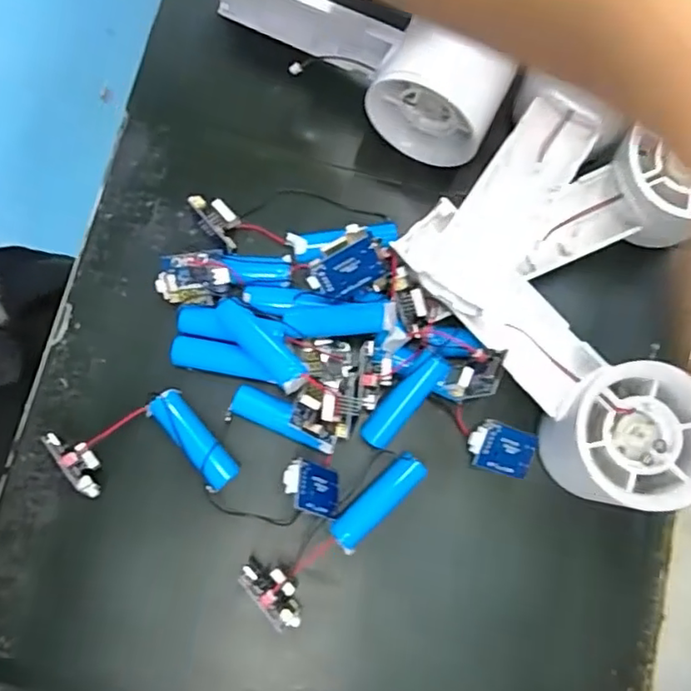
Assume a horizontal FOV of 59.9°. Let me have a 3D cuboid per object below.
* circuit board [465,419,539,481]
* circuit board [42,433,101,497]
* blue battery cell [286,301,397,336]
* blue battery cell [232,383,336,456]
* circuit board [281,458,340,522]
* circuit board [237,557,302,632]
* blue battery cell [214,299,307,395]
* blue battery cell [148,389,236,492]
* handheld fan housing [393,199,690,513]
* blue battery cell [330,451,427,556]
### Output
[{"bbox_3d":[0.071,0.047,0.273,0.033,0.004,0.022,18,92,-20],"label":"circuit board"},{"bbox_3d":[-0.117,0.051,0.267,0.011,0.022,0.033,-37,83,-7],"label":"circuit board"},{"bbox_3d":[-0.002,-0.010,0.265,0.049,0.011,0.012,-1,79,17],"label":"blue battery cell"},{"bbox_3d":[-0.028,0.034,0.280,0.050,0.017,0.015,22,80,3],"label":"blue battery cell"},{"bbox_3d":[-0.014,0.063,0.262,0.004,0.032,0.022,-17,57,35],"label":"circuit board"},{"bbox_3d":[-0.031,0.107,0.260,0.015,0.019,0.033,-40,83,-7],"label":"circuit board"},{"bbox_3d":[-0.038,0.000,0.267,0.014,0.019,0.050,-44,84,-8],"label":"blue battery cell"},{"bbox_3d":[-0.069,0.043,0.274,0.016,0.013,0.050,-42,83,-8],"label":"blue battery cell"},{"bbox_3d":[0.086,0.003,0.262,0.061,0.051,0.154,-37,83,-7],"label":"handheld fan housing"},{"bbox_3d":[0.014,0.071,0.274,0.050,0.018,0.015,-44,84,-8],"label":"blue battery cell"}]

